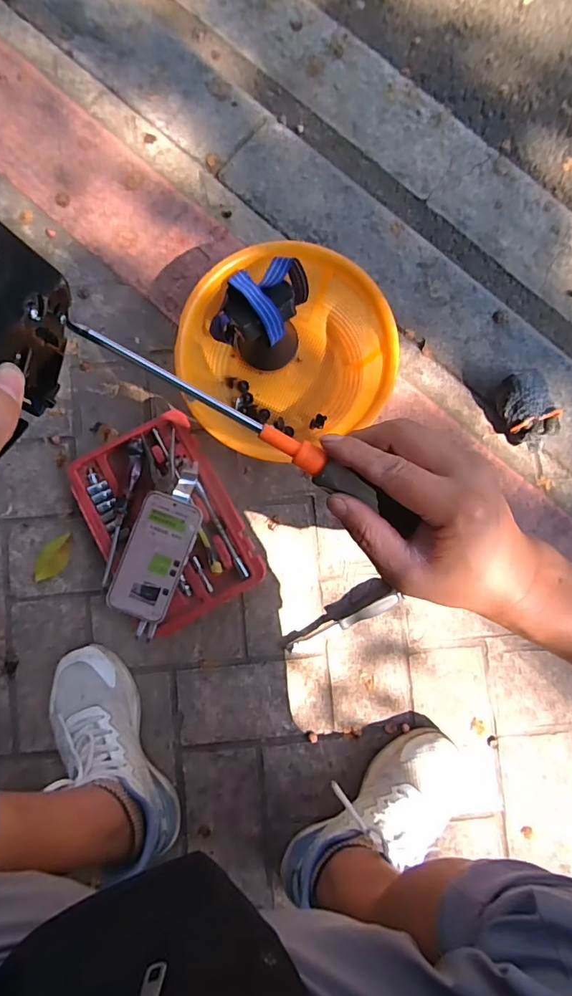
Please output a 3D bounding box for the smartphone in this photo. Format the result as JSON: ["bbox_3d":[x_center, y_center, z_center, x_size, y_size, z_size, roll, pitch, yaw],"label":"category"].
[{"bbox_3d":[-0.158,0.071,0.558,0.074,0.009,0.149,23,90,-1],"label":"smartphone"}]

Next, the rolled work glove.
[{"bbox_3d":[0.324,-0.116,0.624,0.066,0.059,0.103,-15,86,-1],"label":"rolled work glove"}]

